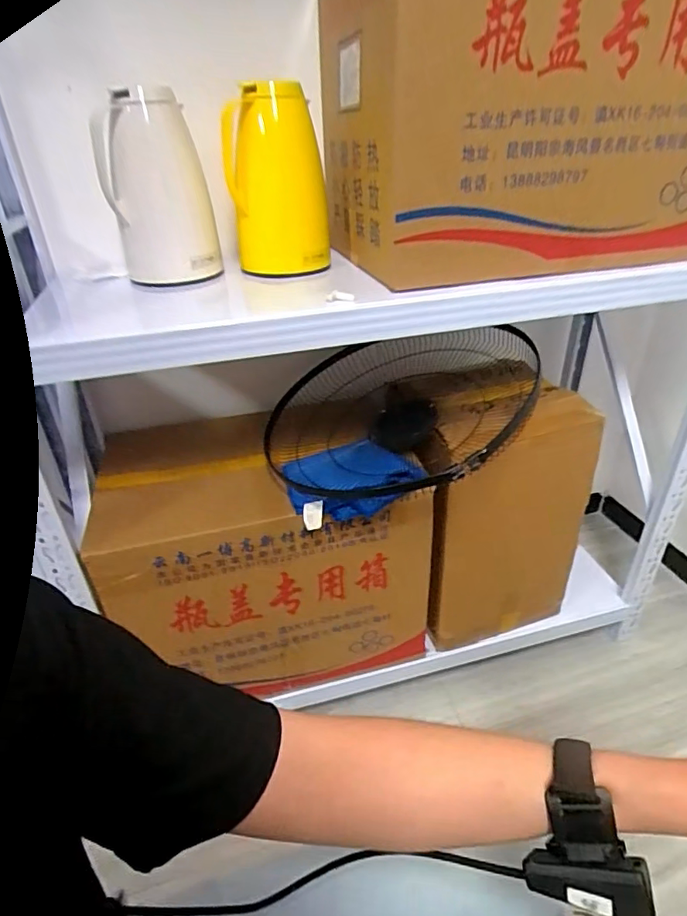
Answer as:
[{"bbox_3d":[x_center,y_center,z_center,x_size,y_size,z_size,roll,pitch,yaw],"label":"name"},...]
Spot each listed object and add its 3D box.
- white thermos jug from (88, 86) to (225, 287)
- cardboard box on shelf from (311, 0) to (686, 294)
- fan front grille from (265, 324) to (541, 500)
[{"bbox_3d":[-0.280,-0.407,0.816,0.155,0.255,0.123,-10,32,-12],"label":"white thermos jug"},{"bbox_3d":[0.286,-0.527,0.800,0.575,0.403,0.377,-10,32,-12],"label":"cardboard box on shelf"},{"bbox_3d":[0.090,-0.076,0.941,0.498,0.123,0.474,-12,29,11],"label":"fan front grille"}]

